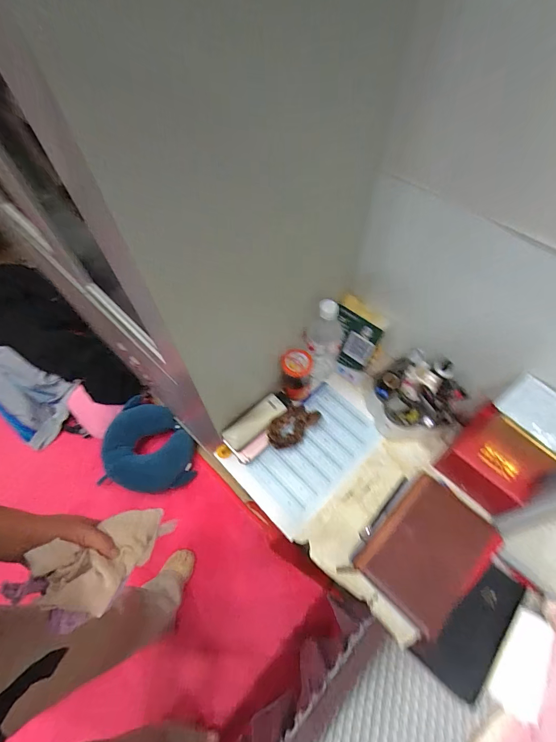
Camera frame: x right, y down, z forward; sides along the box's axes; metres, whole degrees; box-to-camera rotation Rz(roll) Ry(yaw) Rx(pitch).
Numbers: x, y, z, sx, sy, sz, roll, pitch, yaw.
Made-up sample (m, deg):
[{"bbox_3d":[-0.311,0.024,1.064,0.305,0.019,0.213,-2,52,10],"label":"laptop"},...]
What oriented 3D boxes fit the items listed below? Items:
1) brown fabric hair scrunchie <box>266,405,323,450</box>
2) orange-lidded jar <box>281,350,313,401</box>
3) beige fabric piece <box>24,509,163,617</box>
[{"bbox_3d":[0.032,0.110,0.706,0.110,0.053,0.059,-37,66,-20],"label":"brown fabric hair scrunchie"},{"bbox_3d":[0.038,0.011,0.718,0.059,0.118,0.055,0,59,0],"label":"orange-lidded jar"},{"bbox_3d":[-0.252,0.260,0.502,0.096,0.155,0.137,11,60,7],"label":"beige fabric piece"}]

